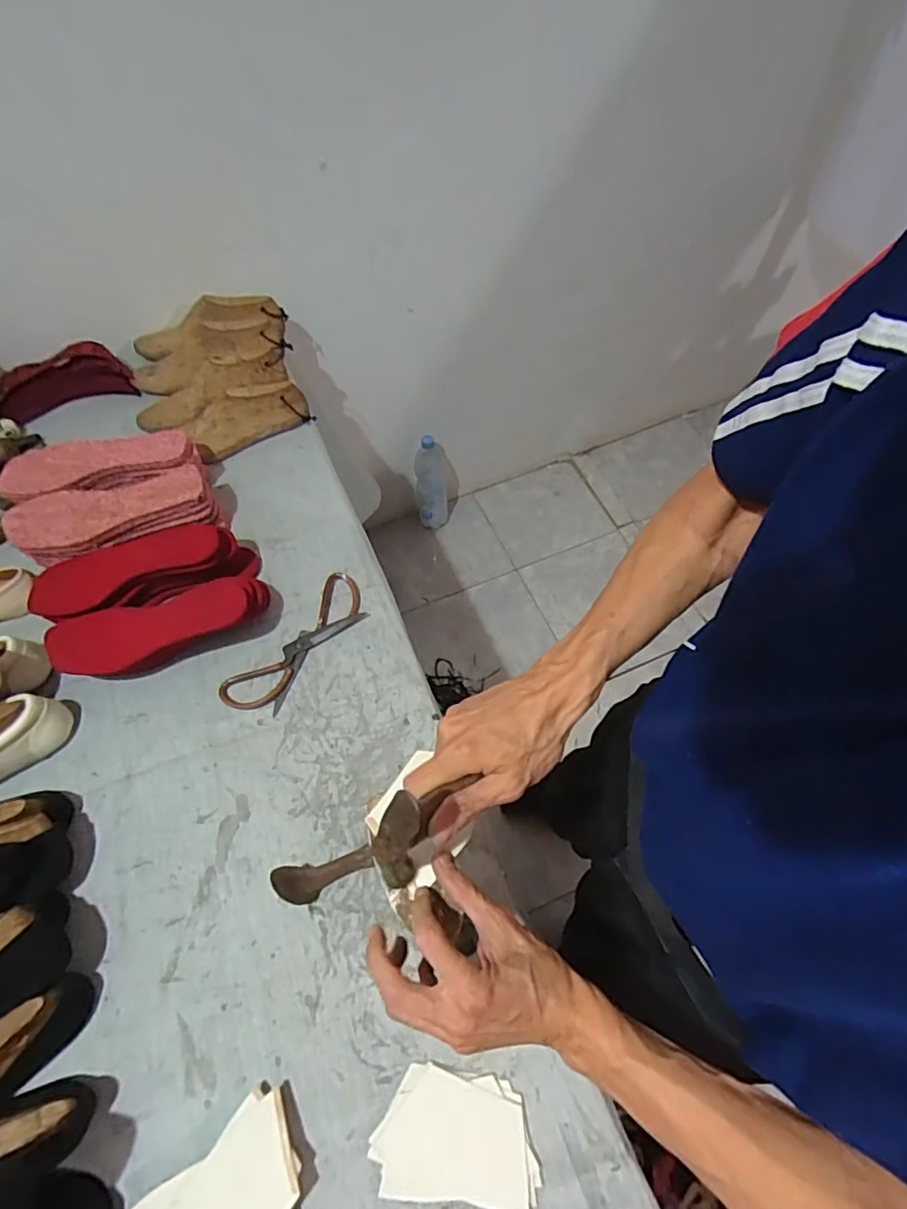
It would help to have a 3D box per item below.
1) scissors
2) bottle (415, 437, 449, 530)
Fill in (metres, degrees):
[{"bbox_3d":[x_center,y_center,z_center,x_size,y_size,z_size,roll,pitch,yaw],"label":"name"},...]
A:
[{"bbox_3d":[-0.195,0.050,0.714,0.075,0.010,0.217,36,68,18],"label":"scissors"},{"bbox_3d":[-0.060,-0.344,1.584,0.091,0.320,0.092,-6,62,-2],"label":"bottle"}]

